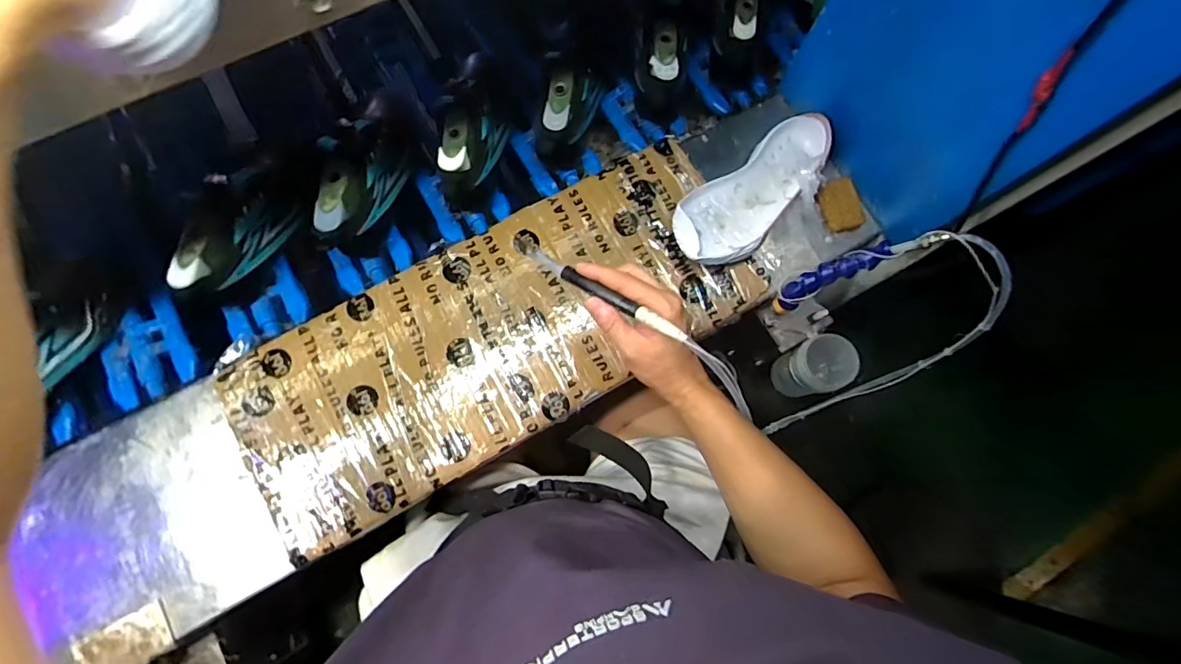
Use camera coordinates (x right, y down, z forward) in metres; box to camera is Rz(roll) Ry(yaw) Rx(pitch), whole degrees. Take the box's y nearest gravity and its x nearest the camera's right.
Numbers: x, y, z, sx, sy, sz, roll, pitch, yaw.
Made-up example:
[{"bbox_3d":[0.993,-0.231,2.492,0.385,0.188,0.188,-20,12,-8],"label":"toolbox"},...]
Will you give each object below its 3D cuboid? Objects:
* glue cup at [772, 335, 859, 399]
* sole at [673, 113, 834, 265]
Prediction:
[{"bbox_3d":[0.308,0.054,0.728,0.067,0.113,0.072,1,70,-3],"label":"glue cup"},{"bbox_3d":[0.197,-0.171,0.650,0.102,0.054,0.247,40,73,11],"label":"sole"}]

